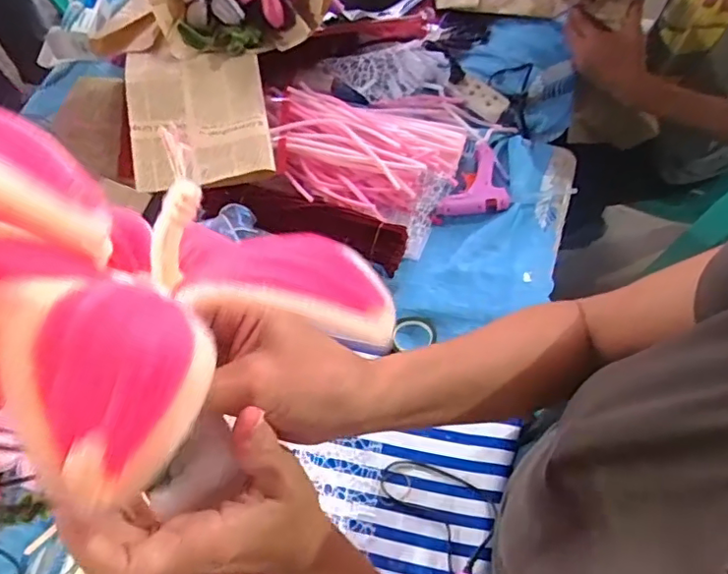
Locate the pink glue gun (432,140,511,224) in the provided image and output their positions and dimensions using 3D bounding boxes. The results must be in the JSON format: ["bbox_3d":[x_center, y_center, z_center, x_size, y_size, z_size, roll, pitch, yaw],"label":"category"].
[{"bbox_3d":[0.173,-0.146,0.824,0.086,0.024,0.151,29,70,14],"label":"pink glue gun"}]

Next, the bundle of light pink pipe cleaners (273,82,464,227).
[{"bbox_3d":[0.002,-0.202,0.837,0.271,0.038,0.189,13,67,8],"label":"bundle of light pink pipe cleaners"}]

